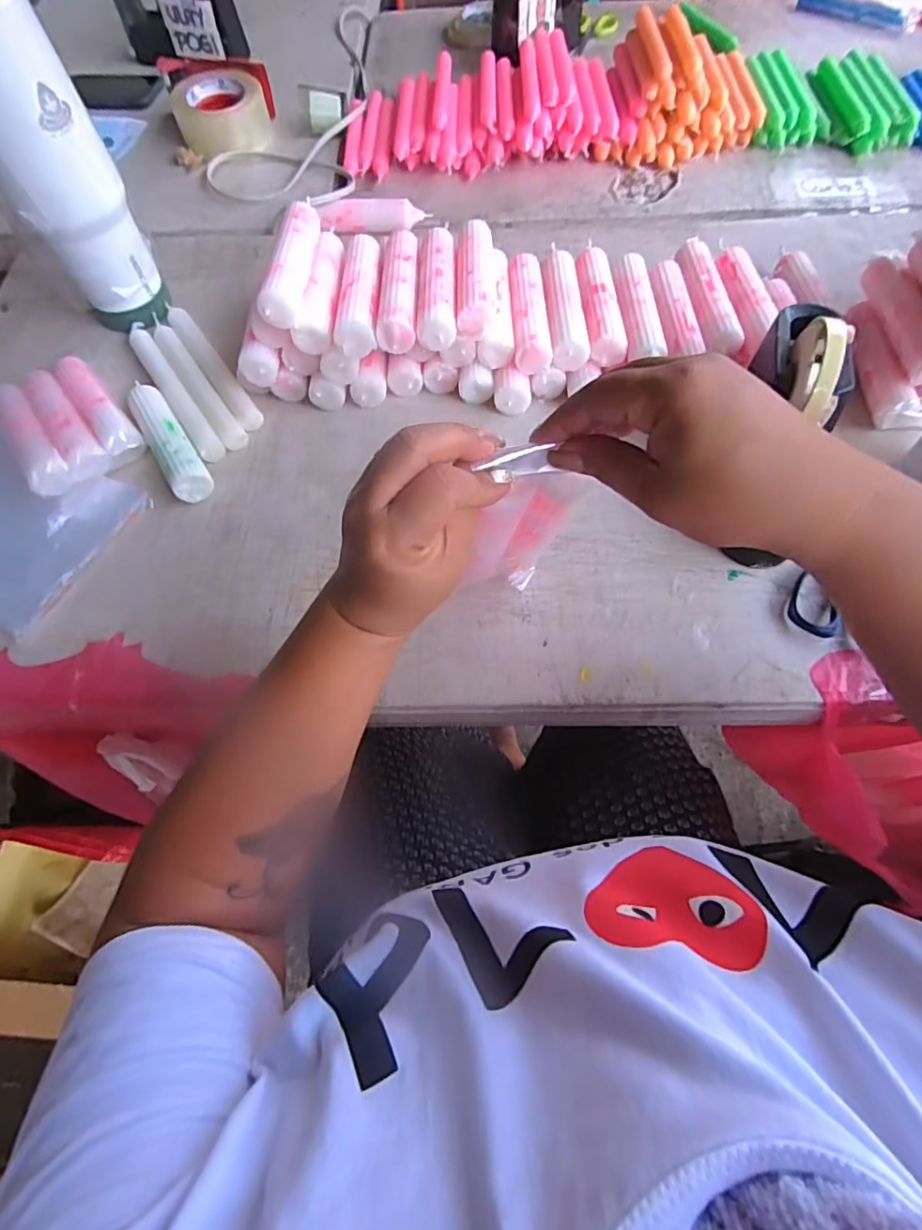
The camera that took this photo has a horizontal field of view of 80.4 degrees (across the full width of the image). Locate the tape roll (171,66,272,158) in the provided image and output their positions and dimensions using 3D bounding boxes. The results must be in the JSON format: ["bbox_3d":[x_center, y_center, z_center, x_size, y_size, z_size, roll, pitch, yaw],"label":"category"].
[{"bbox_3d":[-0.322,-0.682,0.739,0.115,0.055,0.115,-1,65,1],"label":"tape roll"}]

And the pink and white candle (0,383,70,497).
[{"bbox_3d":[-0.395,-0.163,0.497,0.034,0.030,0.147,-36,69,-14],"label":"pink and white candle"}]

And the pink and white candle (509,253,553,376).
[{"bbox_3d":[0.064,-0.291,0.518,0.033,0.025,0.139,-2,65,1],"label":"pink and white candle"}]

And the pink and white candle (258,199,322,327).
[{"bbox_3d":[-0.144,-0.309,0.470,0.027,0.026,0.142,3,65,3],"label":"pink and white candle"}]

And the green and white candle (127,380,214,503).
[{"bbox_3d":[-0.272,-0.167,0.501,0.033,0.030,0.150,-31,68,-12],"label":"green and white candle"}]

